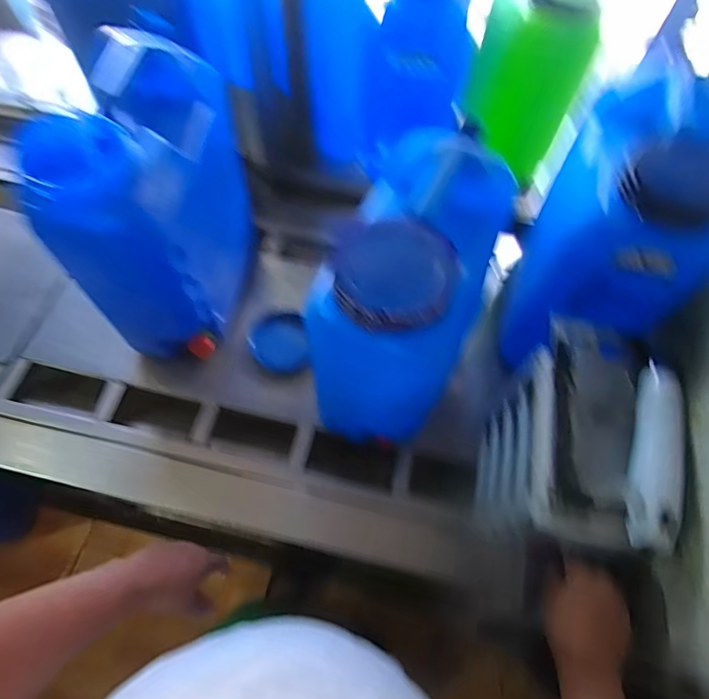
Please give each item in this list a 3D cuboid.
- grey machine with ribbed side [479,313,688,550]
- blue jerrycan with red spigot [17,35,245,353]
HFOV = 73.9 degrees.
[{"bbox_3d":[0.280,0.126,0.623,0.162,0.227,0.265,20,64,9],"label":"grey machine with ribbed side"},{"bbox_3d":[-0.282,-0.205,0.717,0.153,0.387,0.300,11,63,5],"label":"blue jerrycan with red spigot"}]

